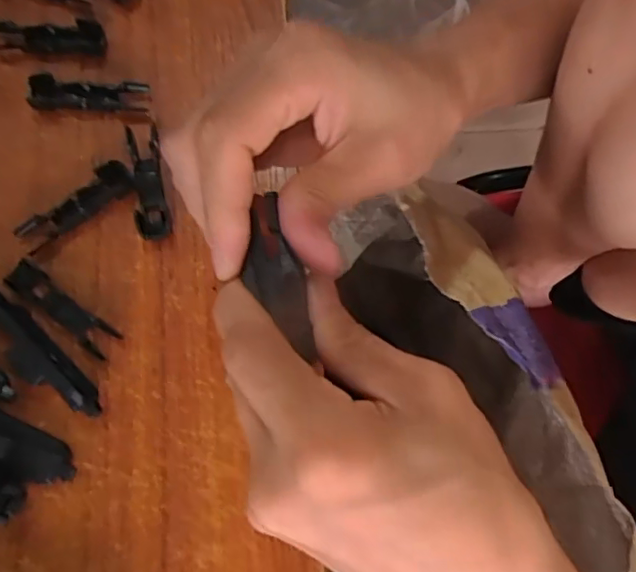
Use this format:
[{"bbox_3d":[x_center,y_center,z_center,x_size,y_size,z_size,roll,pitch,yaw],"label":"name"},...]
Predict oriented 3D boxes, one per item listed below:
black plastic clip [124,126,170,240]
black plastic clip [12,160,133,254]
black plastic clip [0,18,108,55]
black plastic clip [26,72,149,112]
[{"bbox_3d":[-0.078,-0.049,0.266,0.015,0.007,0.054,-10,76,-4],"label":"black plastic clip"},{"bbox_3d":[-0.109,-0.036,0.262,0.056,0.008,0.015,-35,79,-9],"label":"black plastic clip"},{"bbox_3d":[-0.133,-0.122,0.284,0.054,0.007,0.018,-4,76,-2],"label":"black plastic clip"},{"bbox_3d":[-0.110,-0.092,0.276,0.054,0.008,0.015,1,76,-1],"label":"black plastic clip"}]

